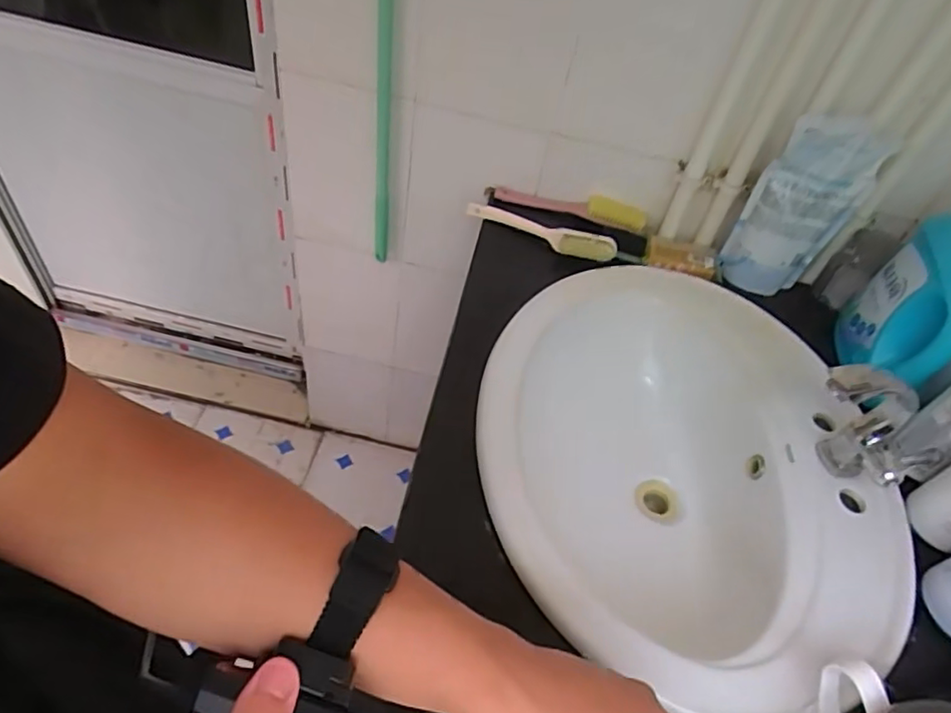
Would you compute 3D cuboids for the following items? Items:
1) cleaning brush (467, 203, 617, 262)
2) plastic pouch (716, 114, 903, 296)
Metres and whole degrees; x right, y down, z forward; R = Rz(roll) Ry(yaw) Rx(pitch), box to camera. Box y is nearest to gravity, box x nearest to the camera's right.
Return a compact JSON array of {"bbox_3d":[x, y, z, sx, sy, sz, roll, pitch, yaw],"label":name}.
[{"bbox_3d":[0.092,-0.182,0.849,0.217,0.032,0.043,29,50,14],"label":"cleaning brush"},{"bbox_3d":[0.413,-0.188,0.773,0.123,0.236,0.056,4,49,-8],"label":"plastic pouch"}]

